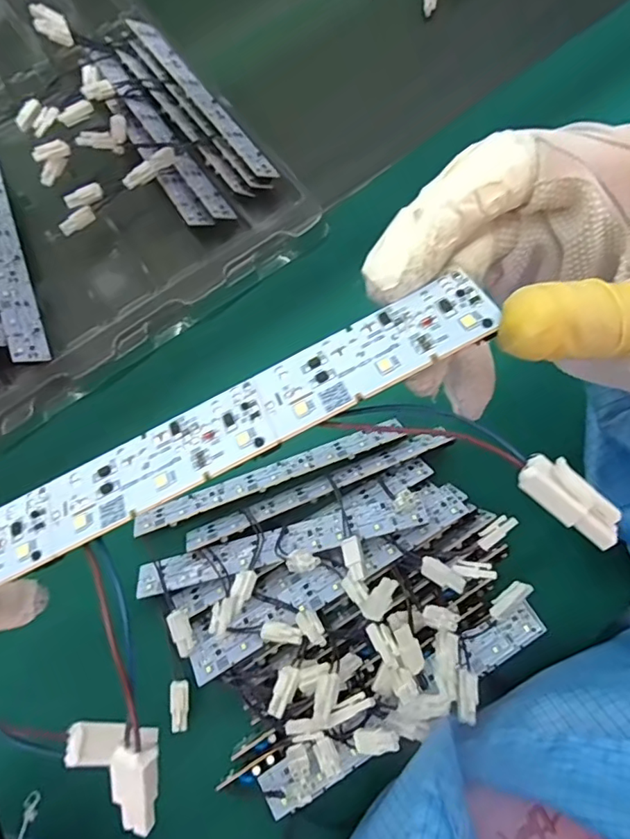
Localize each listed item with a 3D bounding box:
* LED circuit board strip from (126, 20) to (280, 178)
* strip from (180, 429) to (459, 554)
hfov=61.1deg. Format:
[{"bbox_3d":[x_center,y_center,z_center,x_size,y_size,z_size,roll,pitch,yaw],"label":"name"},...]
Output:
[{"bbox_3d":[-0.092,-0.259,0.428,0.022,0.005,0.187,-27,74,-37],"label":"LED circuit board strip"},{"bbox_3d":[0.004,0.045,0.357,0.187,0.010,0.014,-22,77,-6],"label":"strip"}]

